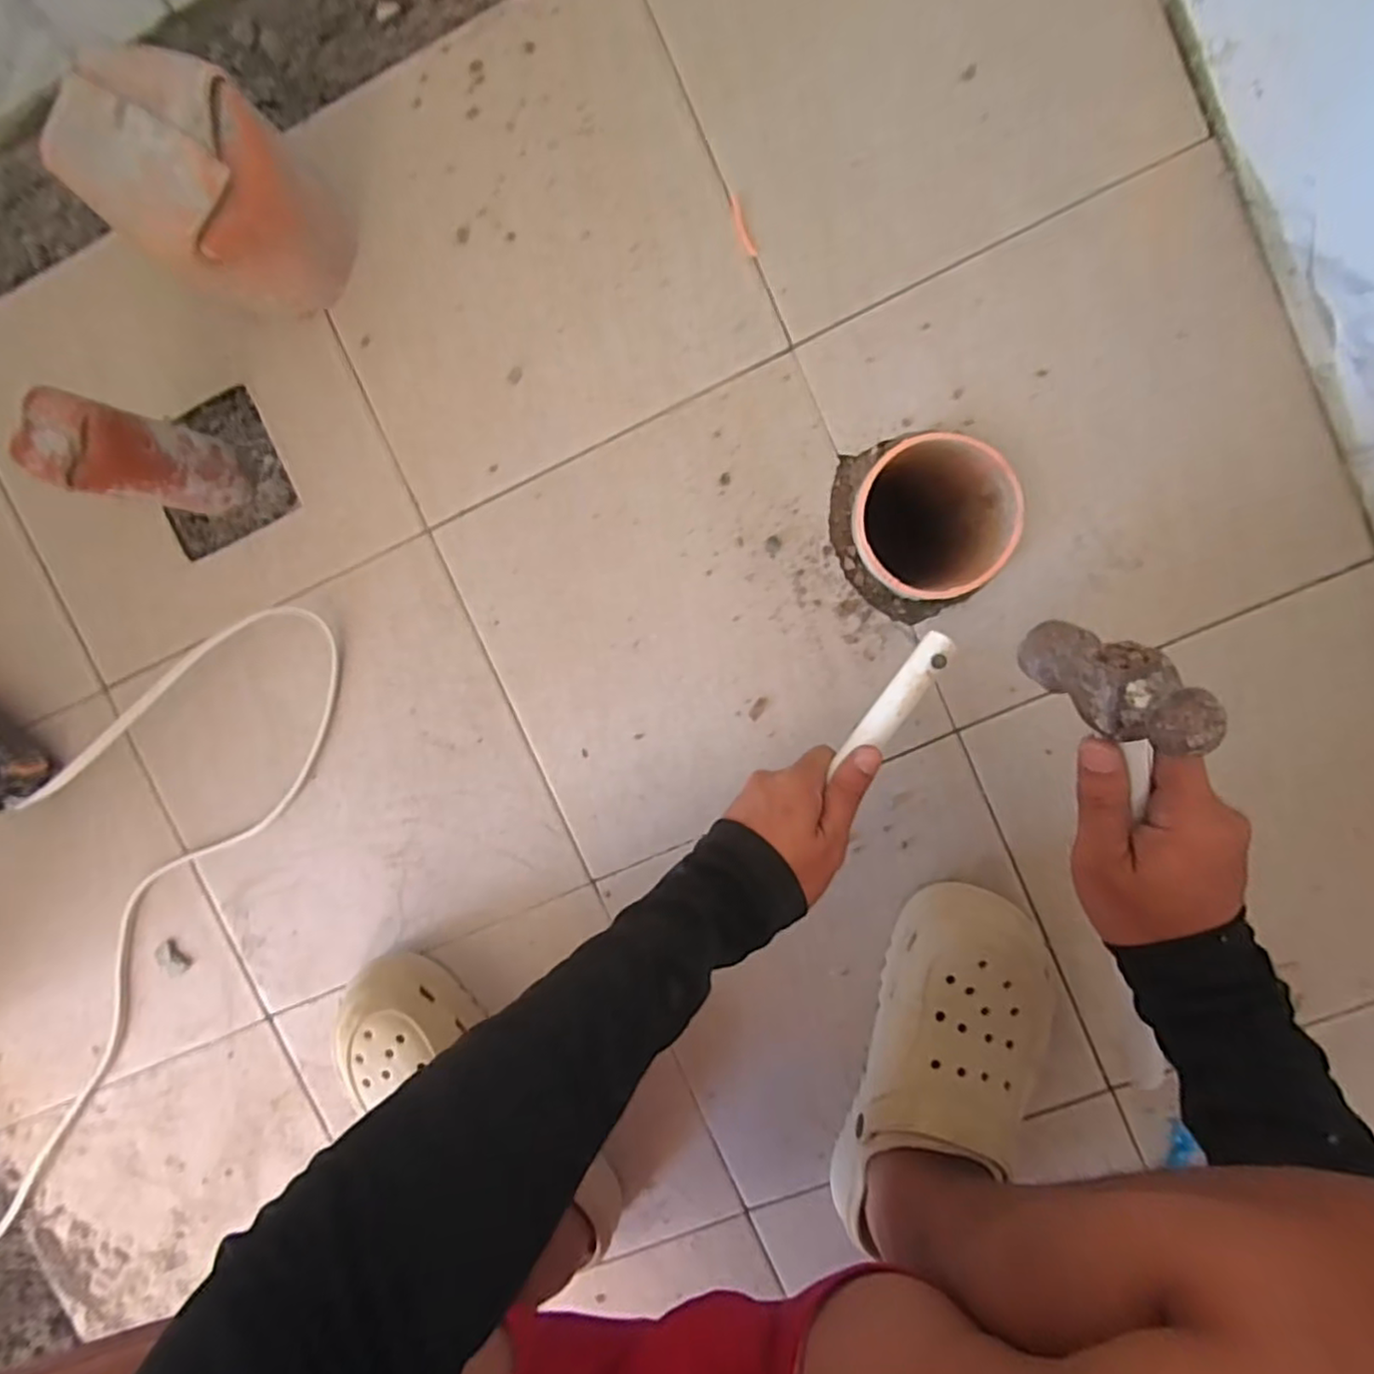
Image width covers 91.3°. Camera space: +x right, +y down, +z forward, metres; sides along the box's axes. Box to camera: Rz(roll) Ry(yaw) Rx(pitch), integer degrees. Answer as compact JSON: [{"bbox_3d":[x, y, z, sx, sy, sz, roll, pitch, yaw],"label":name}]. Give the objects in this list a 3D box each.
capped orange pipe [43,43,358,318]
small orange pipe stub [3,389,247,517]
[{"bbox_3d":[-0.290,-0.305,0.430,0.090,0.139,0.104,34,98,1],"label":"capped orange pipe"},{"bbox_3d":[-0.363,-0.152,0.454,0.047,0.131,0.056,16,97,3],"label":"small orange pipe stub"}]

